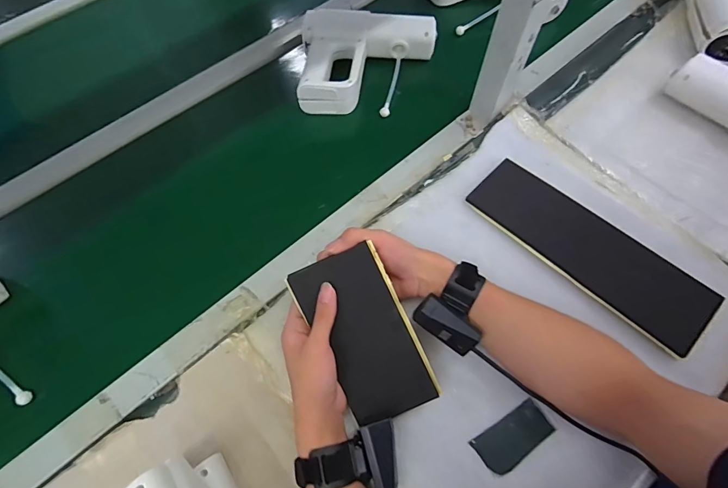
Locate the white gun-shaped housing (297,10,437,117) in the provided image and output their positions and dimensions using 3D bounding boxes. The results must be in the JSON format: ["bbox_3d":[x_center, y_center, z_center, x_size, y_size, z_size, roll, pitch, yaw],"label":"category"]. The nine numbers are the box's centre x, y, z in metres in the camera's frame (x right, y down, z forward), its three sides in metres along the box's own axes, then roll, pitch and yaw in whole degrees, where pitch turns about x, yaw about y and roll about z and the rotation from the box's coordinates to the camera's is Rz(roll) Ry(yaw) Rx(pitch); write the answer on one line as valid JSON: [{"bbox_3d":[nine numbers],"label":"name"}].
[{"bbox_3d":[0.005,-0.288,0.619,0.209,0.054,0.178,3,65,4],"label":"white gun-shaped housing"}]

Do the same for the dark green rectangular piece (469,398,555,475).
[{"bbox_3d":[0.160,0.205,0.420,0.085,0.004,0.041,-27,66,-17],"label":"dark green rectangular piece"}]

